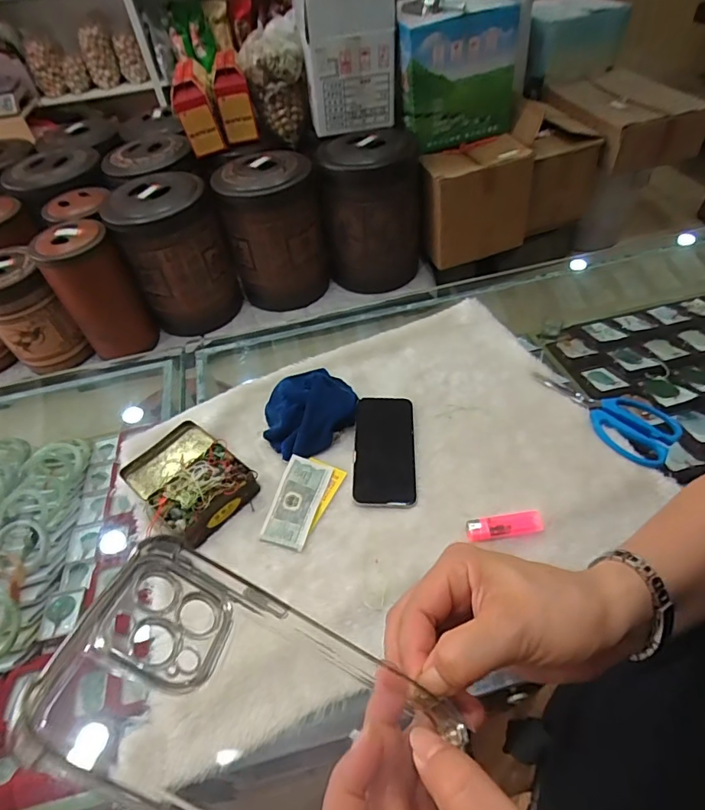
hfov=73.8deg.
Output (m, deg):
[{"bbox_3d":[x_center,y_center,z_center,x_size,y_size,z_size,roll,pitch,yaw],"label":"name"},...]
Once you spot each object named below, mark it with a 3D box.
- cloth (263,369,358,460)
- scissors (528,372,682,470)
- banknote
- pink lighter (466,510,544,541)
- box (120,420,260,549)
[{"bbox_3d":[-0.059,0.002,0.622,0.131,0.050,0.117,-34,54,-22],"label":"cloth"},{"bbox_3d":[0.321,0.007,0.608,0.178,0.014,0.106,34,61,30],"label":"scissors"},{"bbox_3d":[-0.065,0.112,0.552,0.052,0.013,0.110,10,51,14],"label":"banknote"},{"bbox_3d":[0.167,0.131,0.514,0.084,0.010,0.023,-8,49,0],"label":"pink lighter"},{"bbox_3d":[-0.205,0.084,0.573,0.165,0.041,0.113,32,60,29],"label":"box"}]

